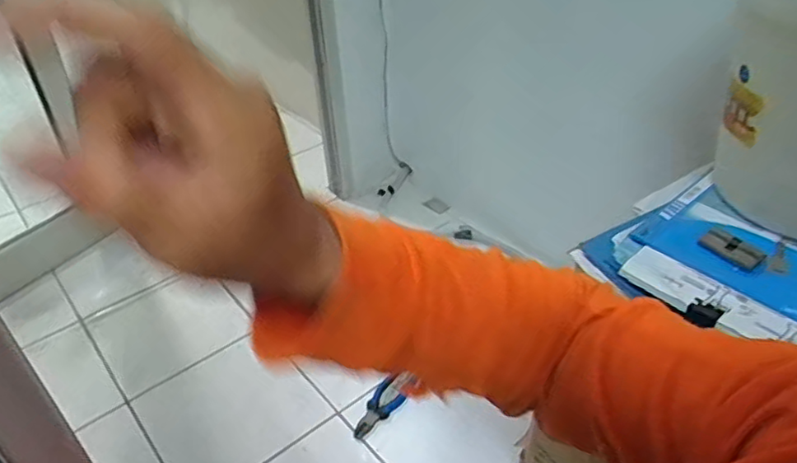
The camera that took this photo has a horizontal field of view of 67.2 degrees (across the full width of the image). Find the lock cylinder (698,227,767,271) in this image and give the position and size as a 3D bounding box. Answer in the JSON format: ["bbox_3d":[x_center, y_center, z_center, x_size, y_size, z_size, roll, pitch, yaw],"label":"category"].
[{"bbox_3d":[0.385,0.020,0.692,0.036,0.012,0.064,-30,45,-30],"label":"lock cylinder"}]

